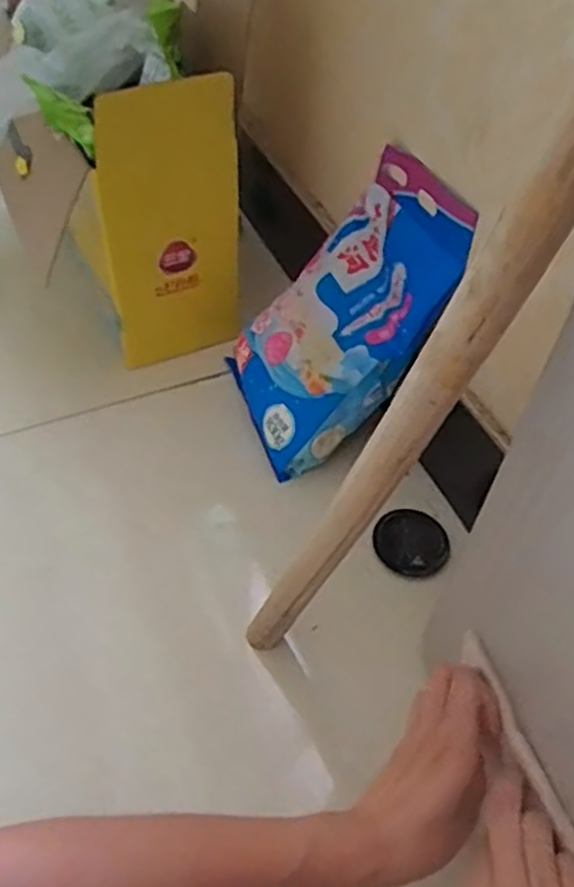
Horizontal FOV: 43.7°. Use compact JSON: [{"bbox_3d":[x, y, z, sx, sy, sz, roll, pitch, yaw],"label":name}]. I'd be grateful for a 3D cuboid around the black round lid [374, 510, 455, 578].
[{"bbox_3d":[0.119,0.096,0.686,0.072,0.020,0.063,26,56,18],"label":"black round lid"}]

